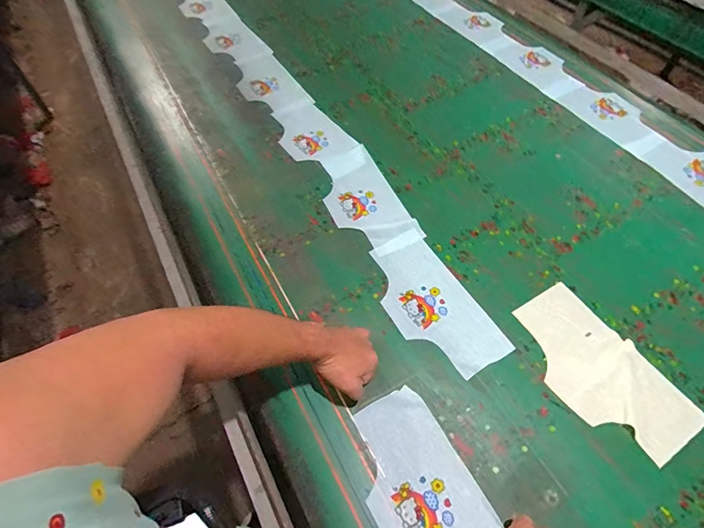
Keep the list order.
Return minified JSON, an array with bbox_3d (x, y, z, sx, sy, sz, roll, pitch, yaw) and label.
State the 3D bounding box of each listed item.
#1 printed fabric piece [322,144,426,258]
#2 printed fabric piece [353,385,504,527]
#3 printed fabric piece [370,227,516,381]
[{"bbox_3d":[0.023,-0.140,0.862,0.148,0.009,0.290,-23,61,-11],"label":"printed fabric piece"},{"bbox_3d":[0.095,0.323,0.583,0.150,0.004,0.248,-27,61,-13],"label":"printed fabric piece"},{"bbox_3d":[0.144,0.070,0.733,0.149,0.009,0.299,-29,62,-14],"label":"printed fabric piece"}]

